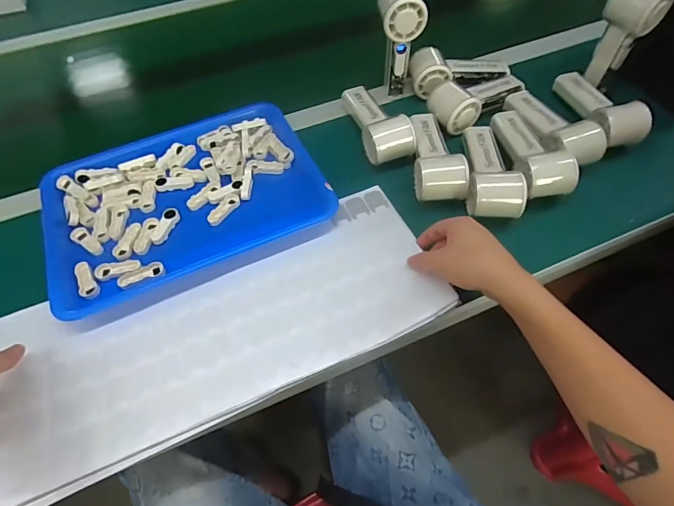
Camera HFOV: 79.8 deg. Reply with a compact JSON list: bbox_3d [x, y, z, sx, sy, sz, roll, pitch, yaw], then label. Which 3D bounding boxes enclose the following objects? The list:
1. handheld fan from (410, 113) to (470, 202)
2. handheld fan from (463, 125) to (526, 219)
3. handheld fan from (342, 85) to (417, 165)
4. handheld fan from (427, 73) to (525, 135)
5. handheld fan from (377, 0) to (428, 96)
[{"bbox_3d":[0.129,-0.134,0.535,0.058,0.051,0.149,-1,56,1],"label":"handheld fan"},{"bbox_3d":[0.193,-0.117,0.513,0.058,0.047,0.163,2,57,4],"label":"handheld fan"},{"bbox_3d":[0.053,-0.188,0.574,0.059,0.050,0.154,-19,58,-10],"label":"handheld fan"},{"bbox_3d":[0.212,-0.234,0.595,0.153,0.046,0.066,-27,60,-15],"label":"handheld fan"},{"bbox_3d":[0.086,-0.304,0.589,0.056,0.146,0.064,-9,57,-4],"label":"handheld fan"}]

